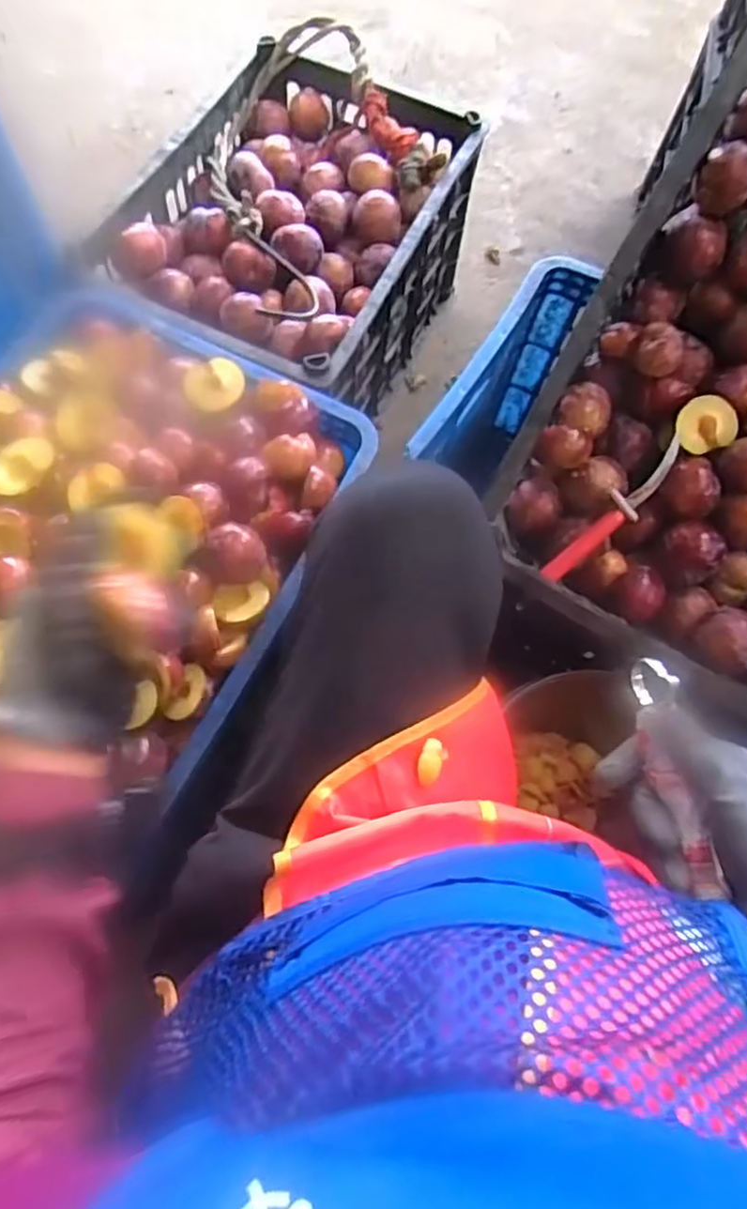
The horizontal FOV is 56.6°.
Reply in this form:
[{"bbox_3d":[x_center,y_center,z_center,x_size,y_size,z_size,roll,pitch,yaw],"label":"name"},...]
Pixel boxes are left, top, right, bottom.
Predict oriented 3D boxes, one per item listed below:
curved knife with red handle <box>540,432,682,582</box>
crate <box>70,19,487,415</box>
[{"bbox_3d":[0.224,-0.083,0.640,0.168,0.025,0.029,-47,74,18],"label":"curved knife with red handle"},{"bbox_3d":[-0.106,-0.466,0.993,0.352,0.310,0.506,24,71,8],"label":"crate"}]

